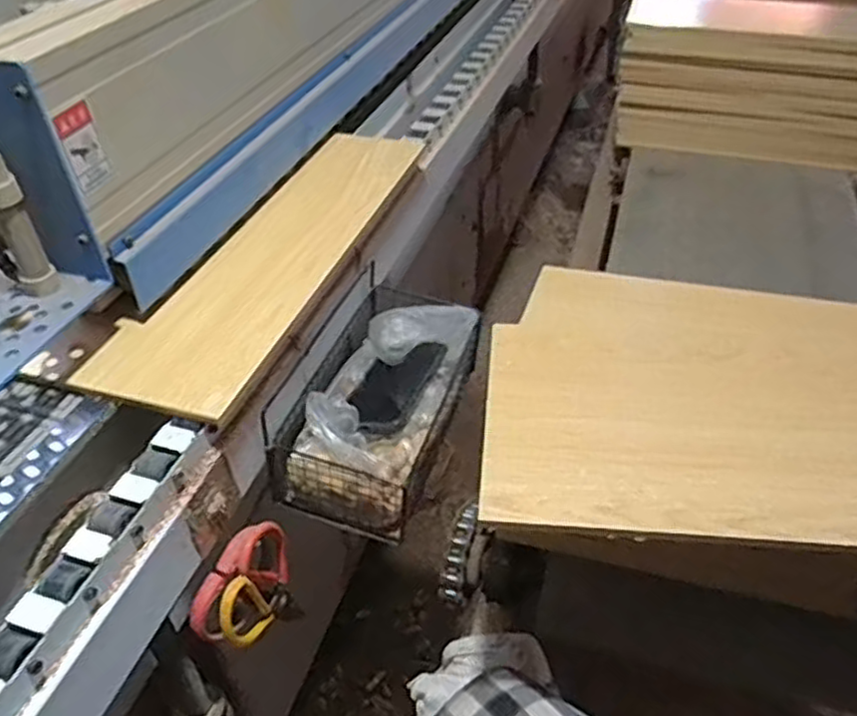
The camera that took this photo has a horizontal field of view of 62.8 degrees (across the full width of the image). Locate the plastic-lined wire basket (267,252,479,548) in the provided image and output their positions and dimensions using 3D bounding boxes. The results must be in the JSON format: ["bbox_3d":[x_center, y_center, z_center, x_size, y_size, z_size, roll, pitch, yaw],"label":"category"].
[{"bbox_3d":[-0.048,0.036,0.730,0.135,0.130,0.257,13,44,16],"label":"plastic-lined wire basket"}]

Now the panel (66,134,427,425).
[{"bbox_3d":[-0.147,-0.122,0.722,0.137,0.011,0.501,12,43,14],"label":"panel"}]

